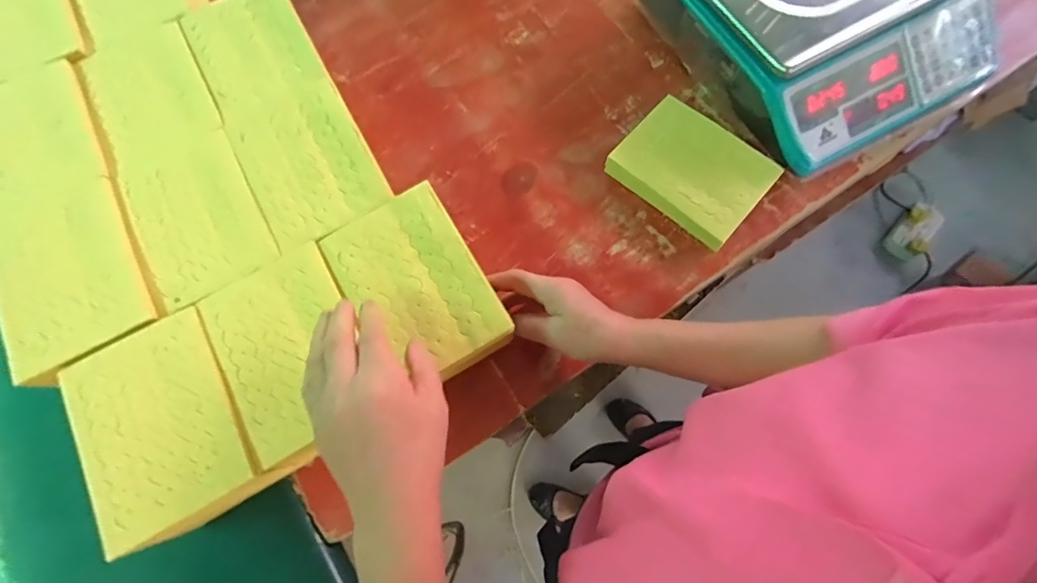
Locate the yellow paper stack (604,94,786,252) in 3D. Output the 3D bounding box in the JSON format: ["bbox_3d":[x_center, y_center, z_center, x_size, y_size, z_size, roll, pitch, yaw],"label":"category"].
[{"bbox_3d":[0.203,-0.142,0.548,0.166,0.037,0.120,39,77,12],"label":"yellow paper stack"}]

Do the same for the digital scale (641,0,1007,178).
[{"bbox_3d":[0.358,-0.337,0.553,0.280,0.096,0.322,-29,74,-8],"label":"digital scale"}]

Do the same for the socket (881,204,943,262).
[{"bbox_3d":[1.274,-0.198,1.503,0.097,0.036,0.225,41,77,13],"label":"socket"}]

